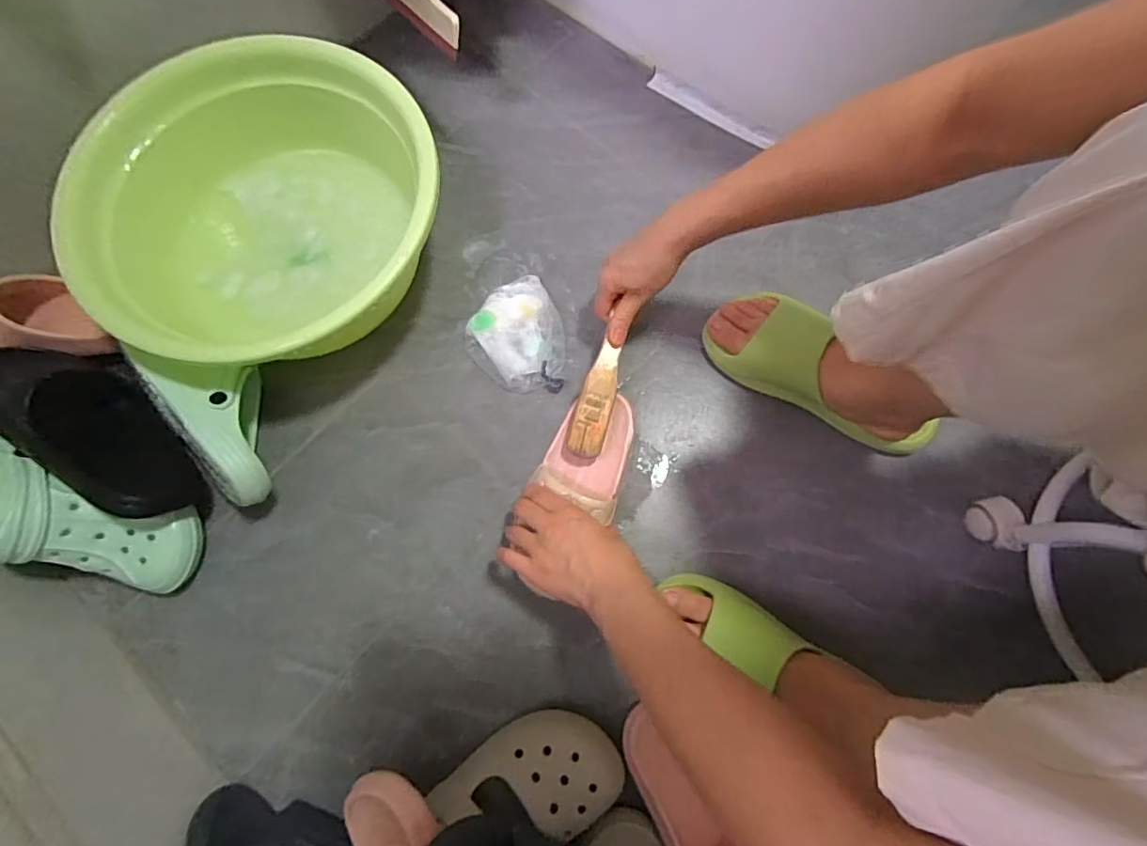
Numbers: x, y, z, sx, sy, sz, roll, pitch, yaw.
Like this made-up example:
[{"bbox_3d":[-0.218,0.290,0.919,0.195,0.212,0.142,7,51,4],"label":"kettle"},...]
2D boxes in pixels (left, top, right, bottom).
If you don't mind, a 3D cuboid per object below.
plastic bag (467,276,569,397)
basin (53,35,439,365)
[{"bbox_3d":[-0.067,-0.107,0.614,0.112,0.027,0.139,1,75,1],"label":"plastic bag"},{"bbox_3d":[-0.314,-0.215,0.583,0.351,0.144,0.357,0,75,0],"label":"basin"}]

